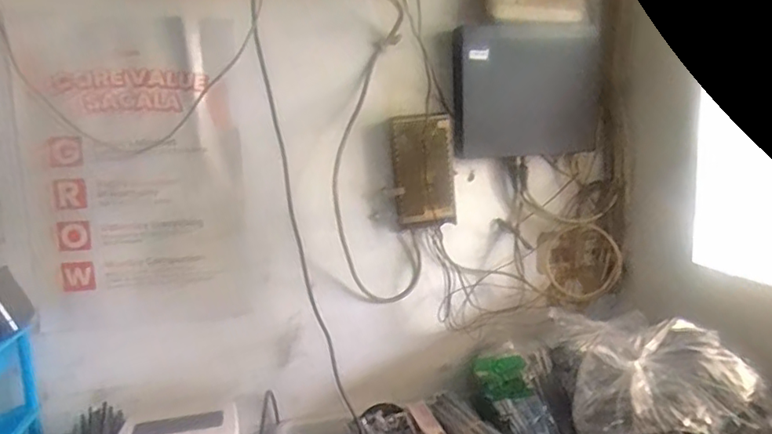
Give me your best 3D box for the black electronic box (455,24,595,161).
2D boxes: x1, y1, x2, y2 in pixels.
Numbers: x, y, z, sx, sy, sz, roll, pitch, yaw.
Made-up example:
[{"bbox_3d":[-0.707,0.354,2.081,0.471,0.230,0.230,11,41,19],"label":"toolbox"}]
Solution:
[{"bbox_3d":[0.250,-0.221,1.005,0.272,0.219,0.035,-5,10,-15],"label":"black electronic box"}]

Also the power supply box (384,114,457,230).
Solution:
[{"bbox_3d":[0.065,-0.078,0.982,0.106,0.193,0.036,-2,10,-1],"label":"power supply box"}]

